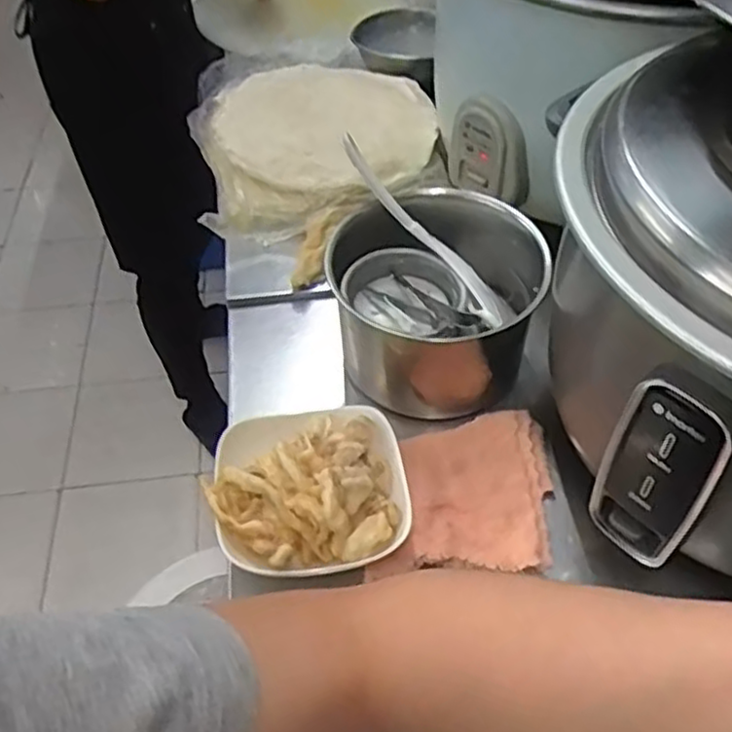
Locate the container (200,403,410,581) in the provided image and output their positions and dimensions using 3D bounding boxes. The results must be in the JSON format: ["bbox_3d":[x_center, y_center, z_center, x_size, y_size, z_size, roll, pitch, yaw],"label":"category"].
[{"bbox_3d":[-0.045,0.092,0.575,0.149,0.041,0.150,-1,48,1],"label":"container"}]

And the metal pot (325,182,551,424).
[{"bbox_3d":[0.064,-0.059,0.692,0.185,0.142,0.172,-1,48,1],"label":"metal pot"}]

